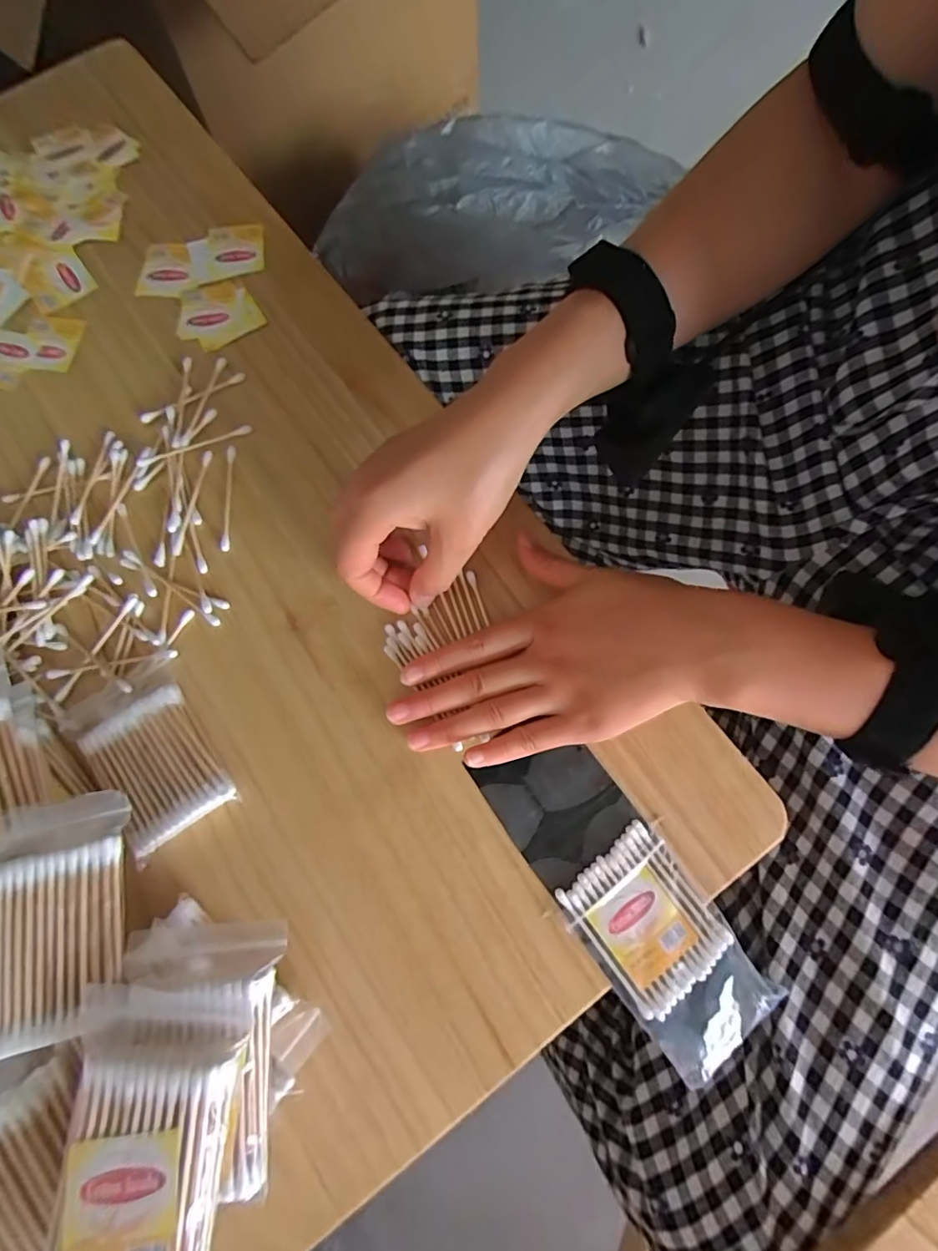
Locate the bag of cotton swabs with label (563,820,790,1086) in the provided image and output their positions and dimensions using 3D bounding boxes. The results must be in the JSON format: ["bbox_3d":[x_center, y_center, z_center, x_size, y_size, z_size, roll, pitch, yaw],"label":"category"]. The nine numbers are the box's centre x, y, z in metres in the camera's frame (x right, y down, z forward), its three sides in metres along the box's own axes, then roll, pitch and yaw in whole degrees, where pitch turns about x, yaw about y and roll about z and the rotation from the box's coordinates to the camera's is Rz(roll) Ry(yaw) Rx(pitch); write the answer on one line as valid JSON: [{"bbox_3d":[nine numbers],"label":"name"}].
[{"bbox_3d":[0.097,0.159,0.266,0.061,0.009,0.102,-37,77,-9],"label":"bag of cotton swabs with label"}]

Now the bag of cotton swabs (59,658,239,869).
[{"bbox_3d":[-0.174,0.067,0.289,0.059,0.013,0.095,-35,76,-9],"label":"bag of cotton swabs"}]

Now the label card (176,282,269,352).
[{"bbox_3d":[-0.182,-0.223,0.386,0.056,0.007,0.058,-31,76,-8],"label":"label card"}]

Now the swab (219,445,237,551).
[{"bbox_3d":[-0.152,-0.081,0.338,0.008,0.004,0.072,-4,74,0],"label":"swab"}]

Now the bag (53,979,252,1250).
[{"bbox_3d":[-0.118,0.181,0.193,0.063,0.018,0.087,2,76,3],"label":"bag"}]

